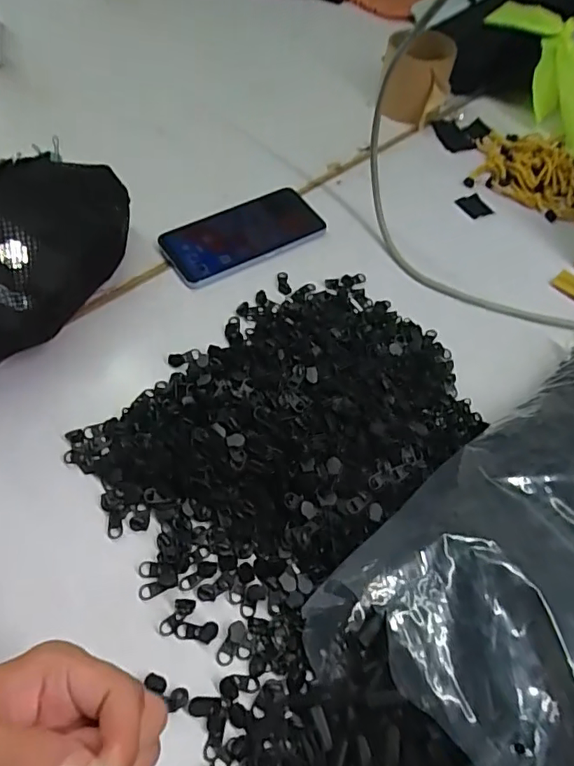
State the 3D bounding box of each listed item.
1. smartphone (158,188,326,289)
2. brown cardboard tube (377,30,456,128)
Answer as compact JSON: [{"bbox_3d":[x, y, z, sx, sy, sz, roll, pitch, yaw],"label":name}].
[{"bbox_3d":[-0.044,-0.151,0.546,0.156,0.014,0.072,-26,63,-19],"label":"smartphone"},{"bbox_3d":[0.161,-0.380,0.672,0.079,0.082,0.083,18,58,7],"label":"brown cardboard tube"}]

